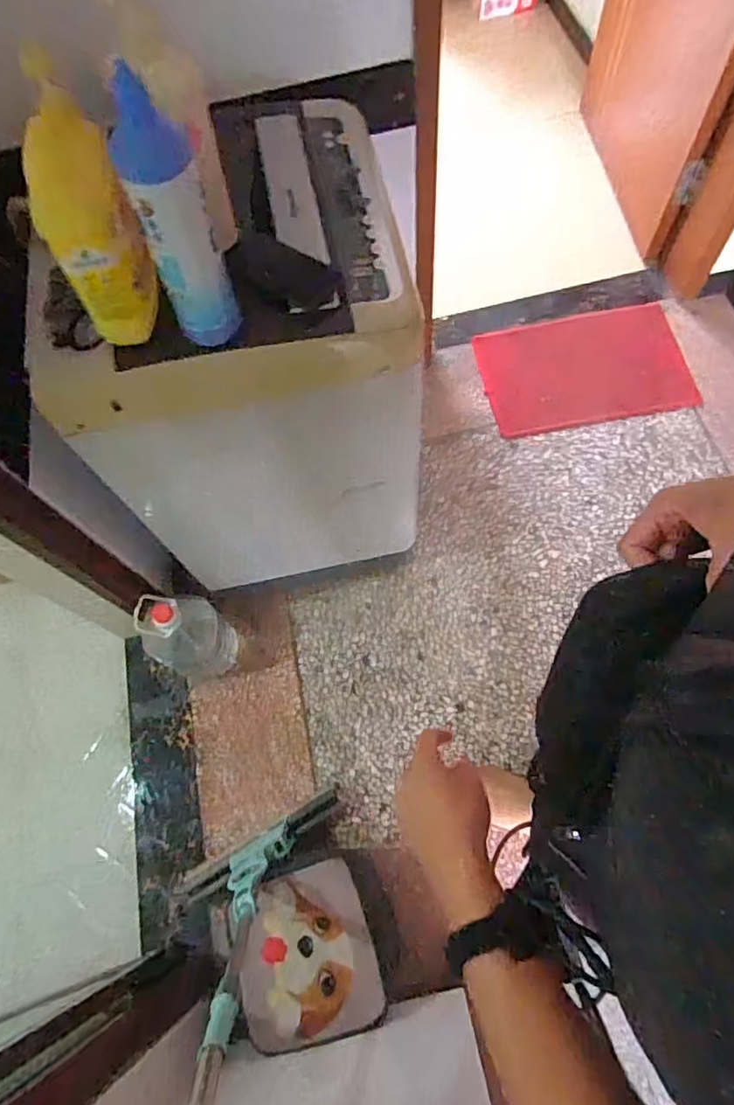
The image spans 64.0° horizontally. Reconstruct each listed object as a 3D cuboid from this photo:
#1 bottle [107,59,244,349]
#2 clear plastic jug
[{"bbox_3d":[-0.198,-0.340,0.620,0.072,0.256,0.059,-17,67,-2],"label":"bottle"},{"bbox_3d":[-0.412,0.187,1.367,0.140,0.315,0.154,-1,69,2],"label":"clear plastic jug"}]

